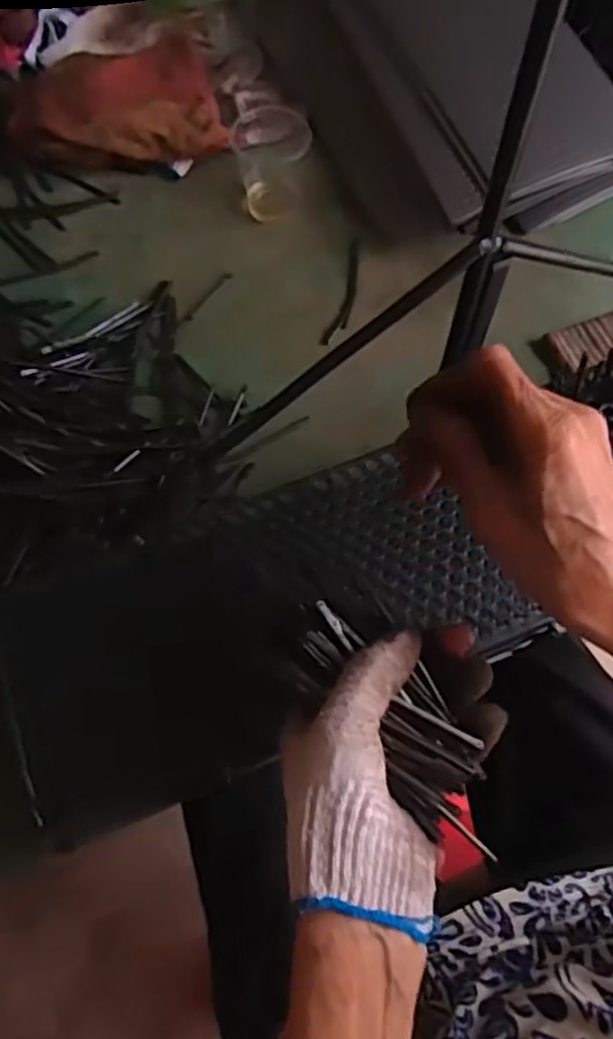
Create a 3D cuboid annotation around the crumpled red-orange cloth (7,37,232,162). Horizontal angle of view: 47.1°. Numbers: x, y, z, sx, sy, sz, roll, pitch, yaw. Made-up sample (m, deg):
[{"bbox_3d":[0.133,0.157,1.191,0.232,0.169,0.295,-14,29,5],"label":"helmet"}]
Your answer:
[{"bbox_3d":[-0.178,-0.377,0.656,0.192,0.054,0.121,-10,67,-7],"label":"crumpled red-orange cloth"}]

